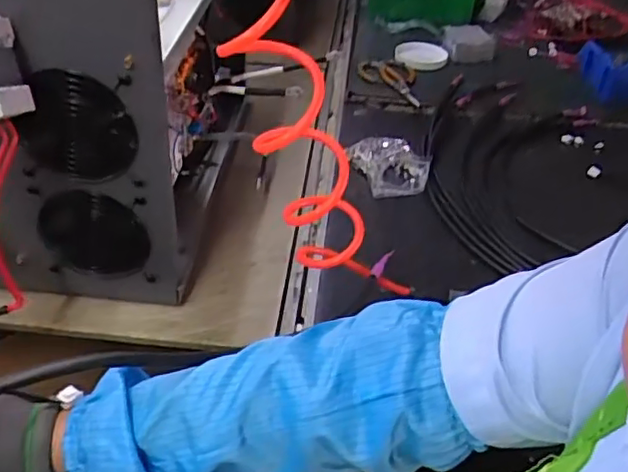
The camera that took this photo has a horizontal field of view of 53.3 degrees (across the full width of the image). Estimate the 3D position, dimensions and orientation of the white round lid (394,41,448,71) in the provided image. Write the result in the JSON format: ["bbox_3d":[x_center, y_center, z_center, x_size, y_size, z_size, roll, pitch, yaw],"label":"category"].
[{"bbox_3d":[0.199,-0.340,1.165,0.096,0.012,0.107,8,38,5],"label":"white round lid"}]

